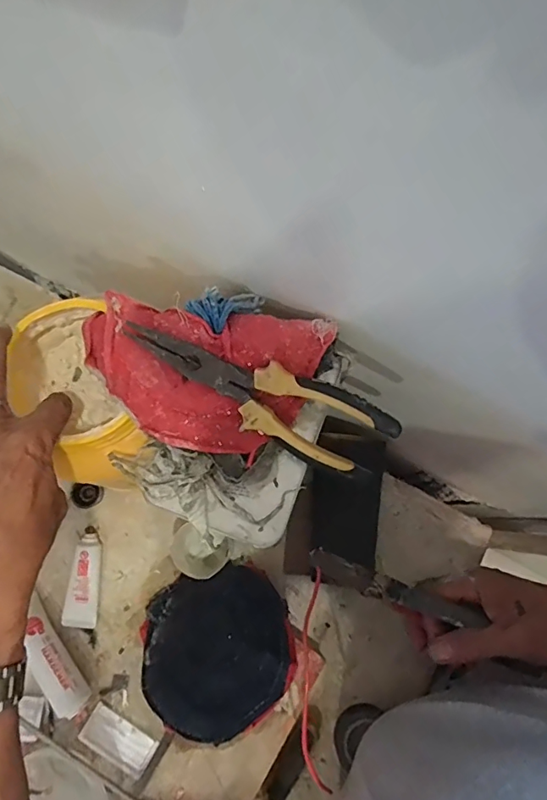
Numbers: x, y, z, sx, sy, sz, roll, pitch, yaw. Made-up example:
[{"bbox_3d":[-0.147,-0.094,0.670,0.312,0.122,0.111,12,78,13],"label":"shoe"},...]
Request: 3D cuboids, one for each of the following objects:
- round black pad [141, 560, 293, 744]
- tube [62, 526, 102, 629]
[{"bbox_3d":[-0.059,0.251,0.490,0.150,0.027,0.145,-3,67,7],"label":"round black pad"},{"bbox_3d":[-0.203,0.194,0.527,0.034,0.021,0.101,6,77,0],"label":"tube"}]

